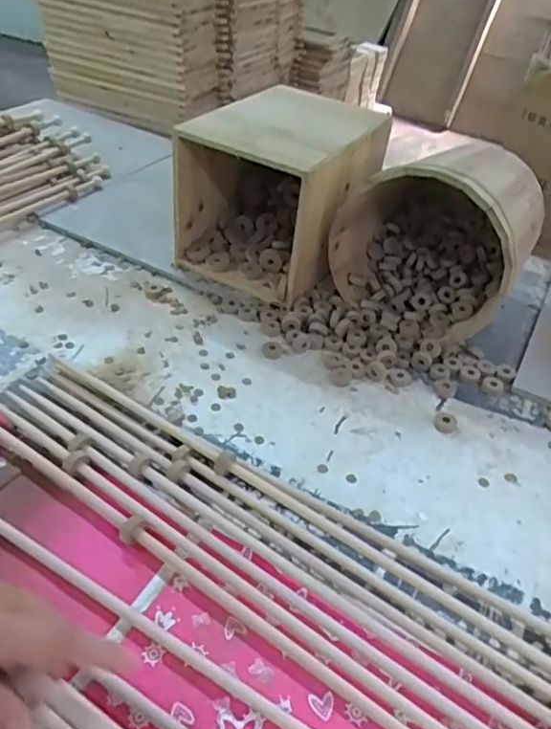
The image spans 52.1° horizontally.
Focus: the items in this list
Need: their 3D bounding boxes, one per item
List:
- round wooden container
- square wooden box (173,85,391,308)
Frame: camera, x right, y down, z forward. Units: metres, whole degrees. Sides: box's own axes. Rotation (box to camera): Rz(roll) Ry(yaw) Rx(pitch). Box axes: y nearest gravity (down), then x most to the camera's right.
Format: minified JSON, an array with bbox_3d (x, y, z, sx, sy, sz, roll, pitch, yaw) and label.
[{"bbox_3d":[0.224,-0.176,0.771,0.224,0.232,0.218,25,44,21],"label":"round wooden container"},{"bbox_3d":[0.012,-0.253,0.844,0.210,0.217,0.286,23,43,19],"label":"square wooden box"}]

